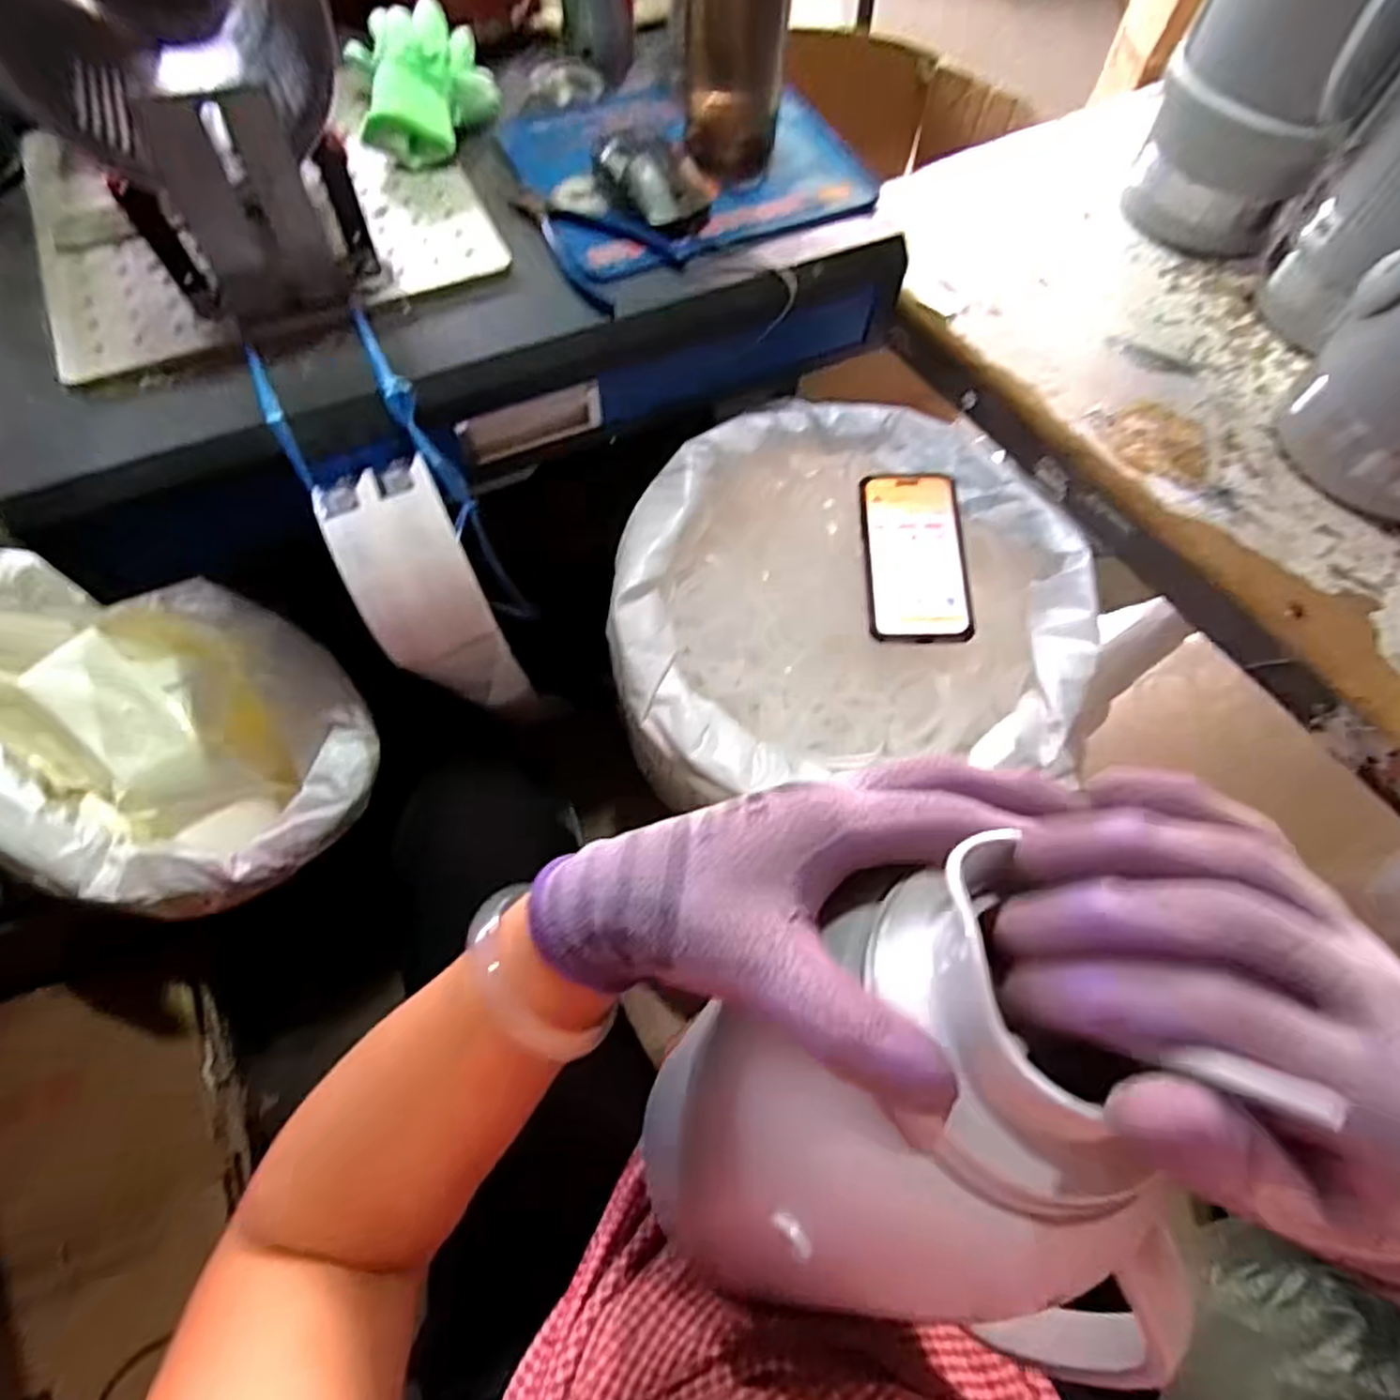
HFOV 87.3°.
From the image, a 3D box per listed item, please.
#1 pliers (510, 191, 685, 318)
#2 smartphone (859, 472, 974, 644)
[{"bbox_3d":[-0.088,-0.333,0.537,0.135,0.012,0.077,38,68,17],"label":"pliers"},{"bbox_3d":[0.180,-0.124,0.618,0.082,0.013,0.163,1,70,5],"label":"smartphone"}]

